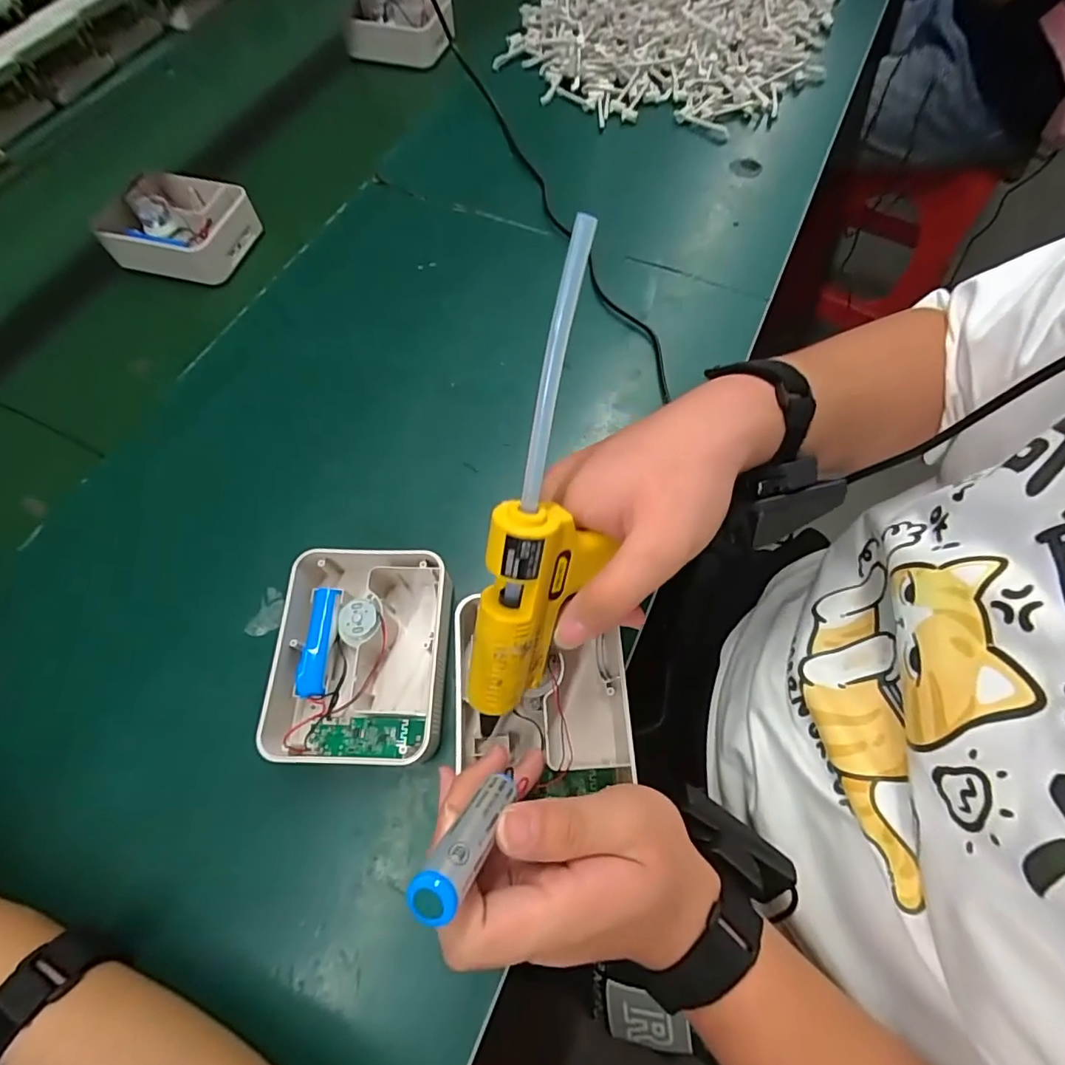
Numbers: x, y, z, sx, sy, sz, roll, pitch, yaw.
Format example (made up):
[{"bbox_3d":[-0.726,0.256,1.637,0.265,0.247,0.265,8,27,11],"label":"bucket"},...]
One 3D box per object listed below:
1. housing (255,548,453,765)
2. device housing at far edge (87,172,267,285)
[{"bbox_3d":[-0.108,0.077,0.335,0.102,0.048,0.127,3,64,4],"label":"housing"},{"bbox_3d":[-0.344,-0.305,0.523,0.124,0.044,0.100,10,65,7],"label":"device housing at far edge"}]

